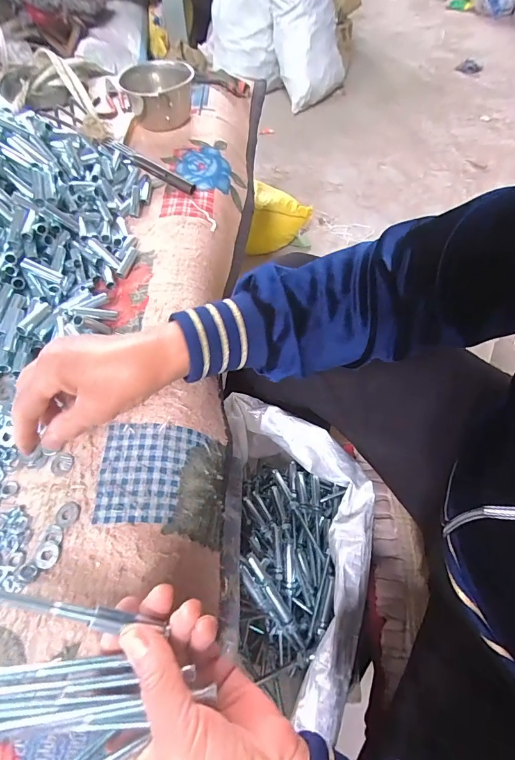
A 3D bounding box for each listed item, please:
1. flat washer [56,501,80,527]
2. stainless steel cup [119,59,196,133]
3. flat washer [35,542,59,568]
[{"bbox_3d":[-0.151,0.106,0.304,0.018,0.004,0.018,-1,56,1],"label":"flat washer"},{"bbox_3d":[-0.162,-0.475,0.646,0.113,0.072,0.106,-1,56,1],"label":"stainless steel cup"},{"bbox_3d":[-0.158,0.131,0.288,0.017,0.004,0.018,-1,56,1],"label":"flat washer"}]

